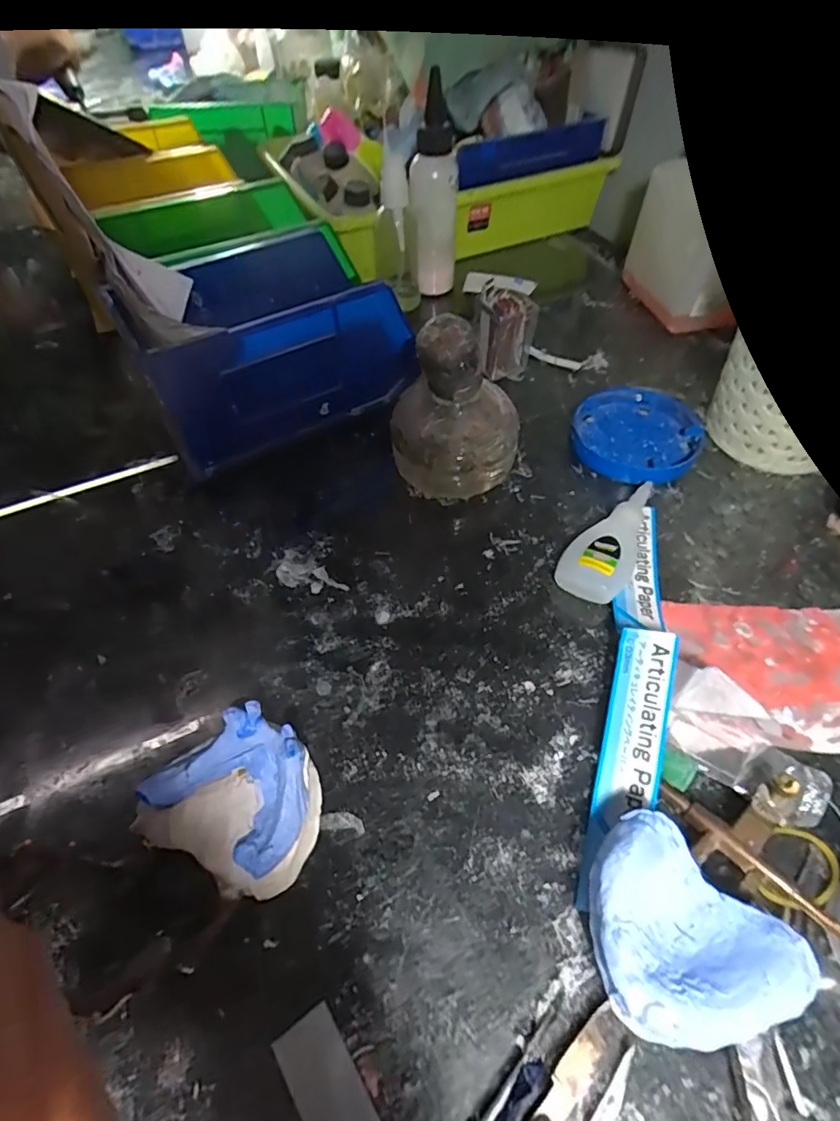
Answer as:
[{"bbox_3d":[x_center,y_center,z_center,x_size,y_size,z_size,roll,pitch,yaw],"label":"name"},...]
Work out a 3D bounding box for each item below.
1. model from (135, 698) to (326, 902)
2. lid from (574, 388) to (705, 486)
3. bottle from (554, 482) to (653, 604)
[{"bbox_3d":[-0.075,0.096,0.230,0.067,0.029,0.058,20,56,17],"label":"model"},{"bbox_3d":[0.145,-0.086,0.372,0.081,0.012,0.085,-1,53,2],"label":"lid"},{"bbox_3d":[0.106,-0.013,0.311,0.034,0.019,0.084,25,58,20],"label":"bottle"}]

